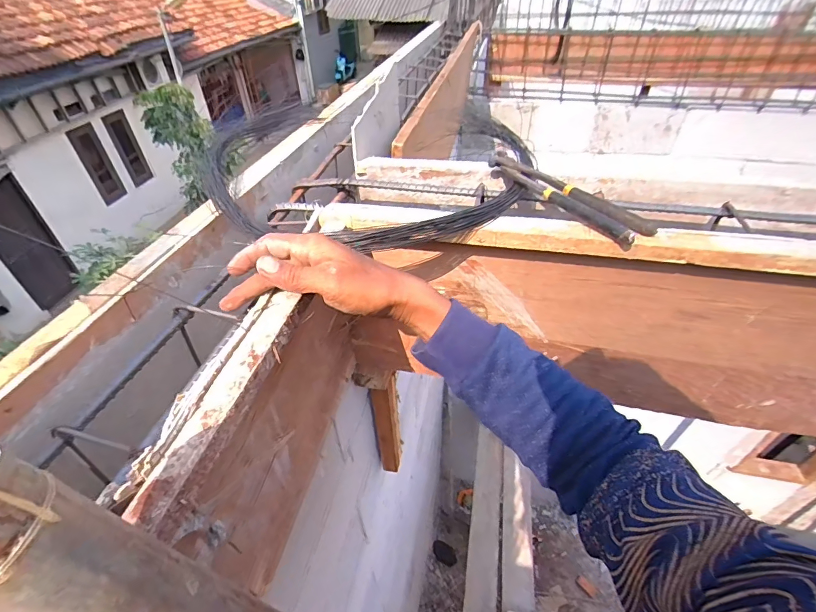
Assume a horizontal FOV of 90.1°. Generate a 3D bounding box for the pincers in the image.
[{"bbox_3d":[0.170,-0.128,0.470,0.039,0.032,0.215,-26,47,-25],"label":"pincers"}]

